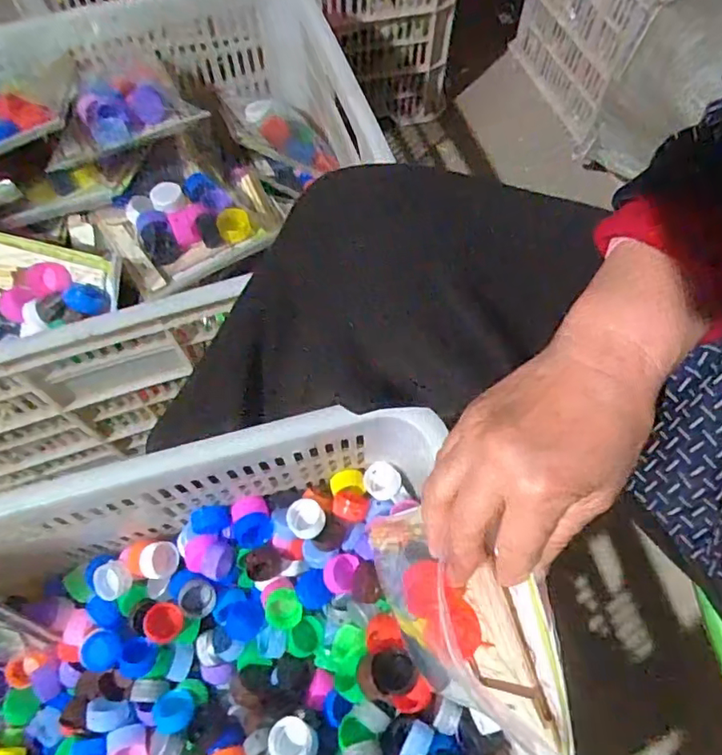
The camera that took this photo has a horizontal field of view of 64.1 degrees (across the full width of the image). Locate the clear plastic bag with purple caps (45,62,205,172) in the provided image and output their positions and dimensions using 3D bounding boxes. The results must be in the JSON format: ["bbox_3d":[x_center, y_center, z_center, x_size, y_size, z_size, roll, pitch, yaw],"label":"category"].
[{"bbox_3d":[-0.247,-0.262,0.574,0.152,0.046,0.085,-34,70,-14],"label":"clear plastic bag with purple caps"}]

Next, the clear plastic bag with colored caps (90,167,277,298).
[{"bbox_3d":[-0.175,-0.163,0.598,0.173,0.046,0.140,-29,68,-12],"label":"clear plastic bag with colored caps"}]

